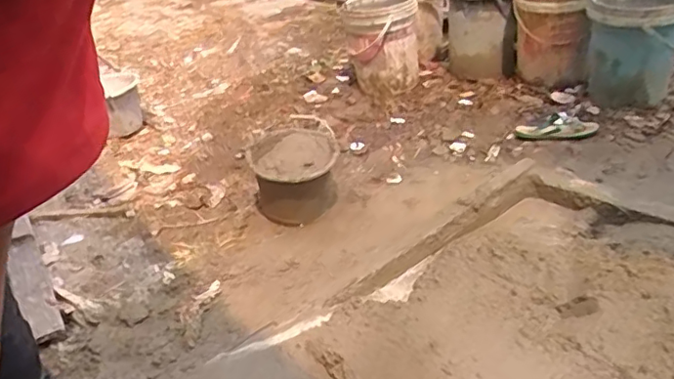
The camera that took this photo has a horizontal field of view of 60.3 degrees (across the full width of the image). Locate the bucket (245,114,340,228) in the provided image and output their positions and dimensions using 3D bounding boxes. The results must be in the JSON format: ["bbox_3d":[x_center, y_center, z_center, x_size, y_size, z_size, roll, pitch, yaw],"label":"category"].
[{"bbox_3d":[-0.122,-0.052,1.695,0.247,0.212,0.310,-11,28,-5],"label":"bucket"}]

